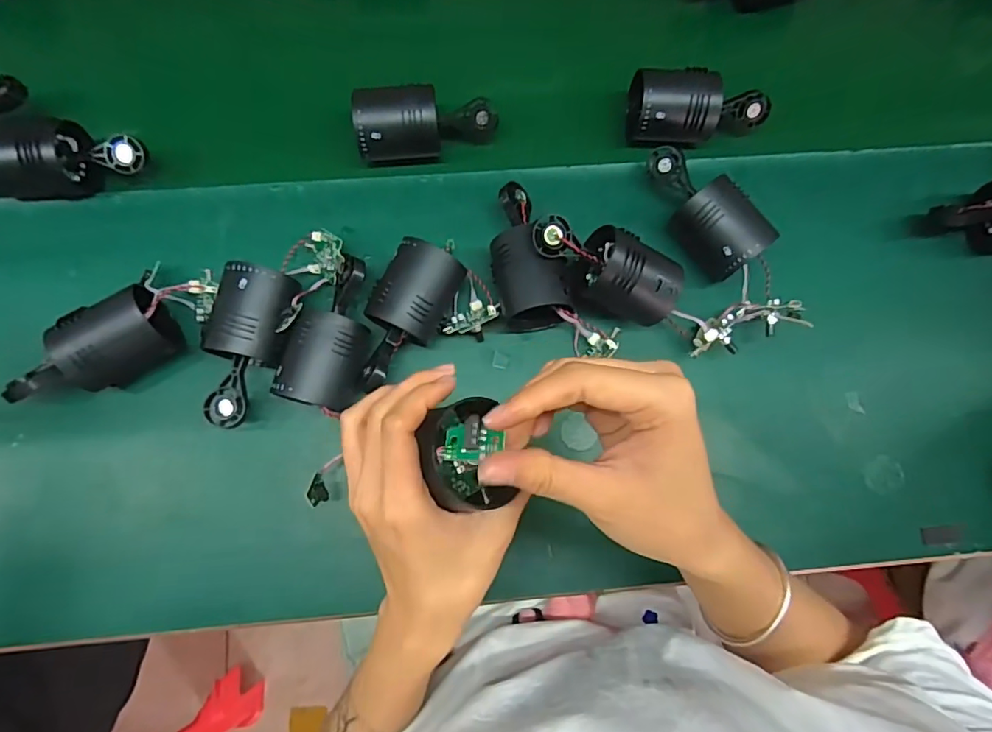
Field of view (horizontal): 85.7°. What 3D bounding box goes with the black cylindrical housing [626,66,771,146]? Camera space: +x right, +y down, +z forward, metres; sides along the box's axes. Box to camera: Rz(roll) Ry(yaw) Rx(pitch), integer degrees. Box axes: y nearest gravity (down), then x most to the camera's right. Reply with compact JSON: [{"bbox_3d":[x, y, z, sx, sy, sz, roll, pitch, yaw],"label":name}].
[{"bbox_3d":[0.169,-0.214,0.451,0.121,0.049,0.051,3,81,0],"label":"black cylindrical housing"}]

